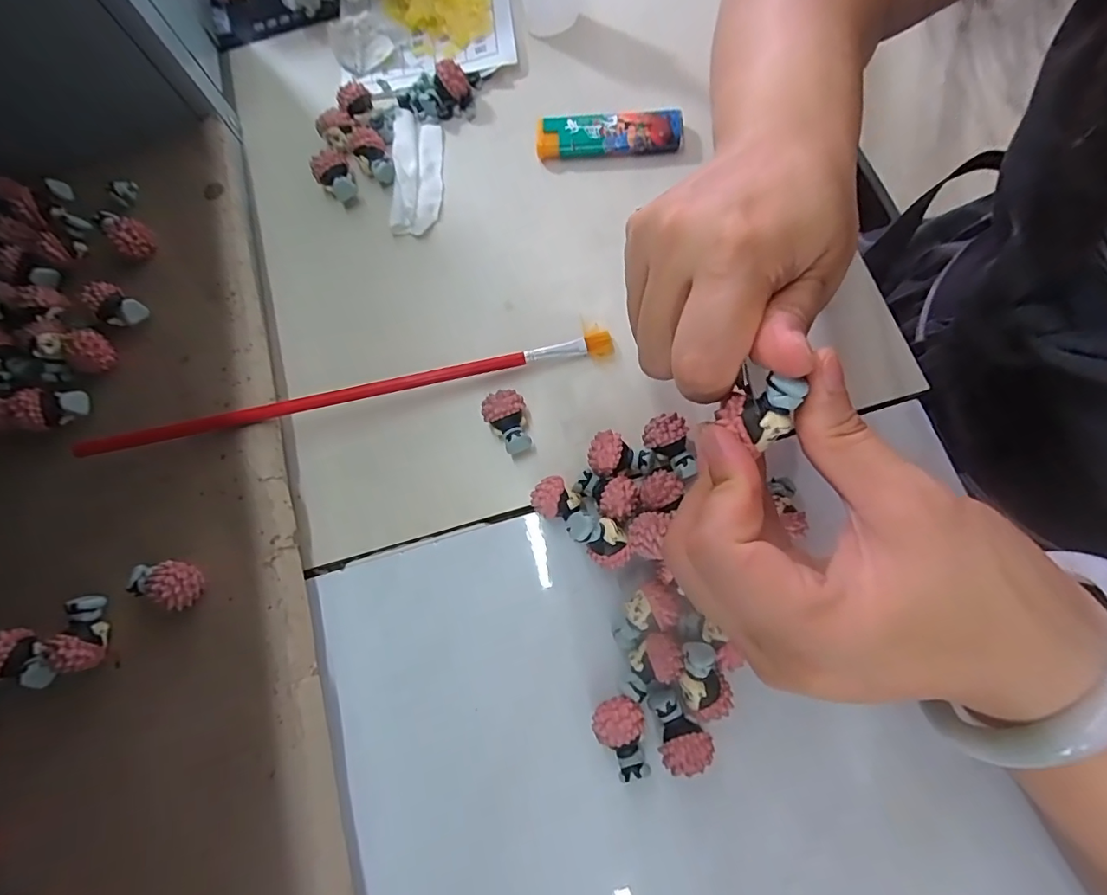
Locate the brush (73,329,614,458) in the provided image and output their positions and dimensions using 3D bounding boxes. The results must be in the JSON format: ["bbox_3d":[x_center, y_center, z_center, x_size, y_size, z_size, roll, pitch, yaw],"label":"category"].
[{"bbox_3d":[-0.092,-0.027,0.242,0.245,0.008,0.012,-14,75,1],"label":"brush"}]

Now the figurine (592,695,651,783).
[{"bbox_3d":[0.025,0.113,0.200,0.019,0.018,0.028,-6,75,3],"label":"figurine"}]

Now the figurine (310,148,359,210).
[{"bbox_3d":[-0.121,-0.148,0.283,0.019,0.020,0.025,-26,75,-2],"label":"figurine"}]

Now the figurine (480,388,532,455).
[{"bbox_3d":[-0.021,-0.011,0.238,0.019,0.016,0.030,-22,75,-1],"label":"figurine"}]

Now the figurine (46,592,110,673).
[{"bbox_3d":[-0.196,0.077,0.211,0.012,0.015,0.029,-15,75,1],"label":"figurine"}]

